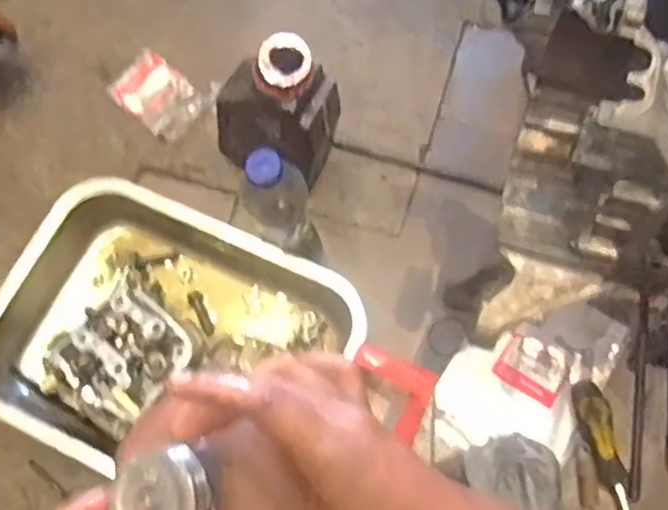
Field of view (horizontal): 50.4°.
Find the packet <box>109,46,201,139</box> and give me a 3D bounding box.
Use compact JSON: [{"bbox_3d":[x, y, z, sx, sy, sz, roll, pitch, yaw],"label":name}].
[{"bbox_3d":[-0.210,-0.192,0.855,0.101,0.010,0.075,40,79,7],"label":"packet"}]

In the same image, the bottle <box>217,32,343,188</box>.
[{"bbox_3d":[-0.058,-0.140,0.720,0.124,0.203,0.079,31,74,12],"label":"bottle"}]

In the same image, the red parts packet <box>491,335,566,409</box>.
[{"bbox_3d":[0.206,0.116,0.737,0.066,0.008,0.056,31,74,12],"label":"red parts packet"}]

